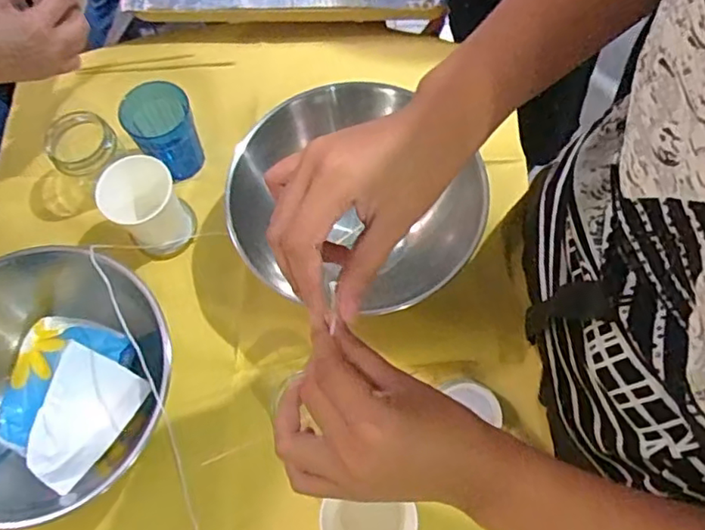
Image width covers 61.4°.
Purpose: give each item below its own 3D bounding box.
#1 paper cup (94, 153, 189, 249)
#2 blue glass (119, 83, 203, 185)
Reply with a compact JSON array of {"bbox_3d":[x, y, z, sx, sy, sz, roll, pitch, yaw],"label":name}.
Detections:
[{"bbox_3d":[-0.210,-0.060,0.612,0.072,0.090,0.069,-2,68,4],"label":"paper cup"},{"bbox_3d":[-0.201,-0.142,0.650,0.068,0.094,0.067,-2,68,4],"label":"blue glass"}]

